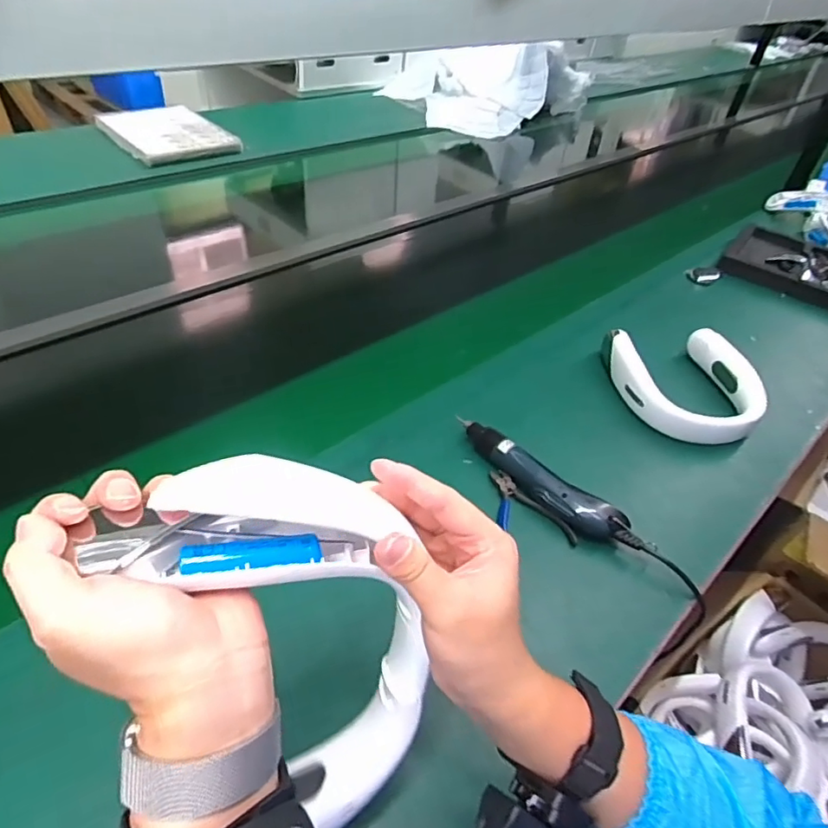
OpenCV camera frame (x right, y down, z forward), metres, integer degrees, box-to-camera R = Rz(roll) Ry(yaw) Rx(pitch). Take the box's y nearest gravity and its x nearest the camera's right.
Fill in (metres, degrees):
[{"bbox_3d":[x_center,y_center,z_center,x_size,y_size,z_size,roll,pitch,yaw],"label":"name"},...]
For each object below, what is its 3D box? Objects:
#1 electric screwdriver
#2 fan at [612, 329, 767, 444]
[{"bbox_3d":[0.146,0.079,0.612,0.249,0.034,0.045,37,51,27],"label":"electric screwdriver"},{"bbox_3d":[0.387,-0.043,0.771,0.189,0.067,0.216,-14,48,-21],"label":"fan"}]

